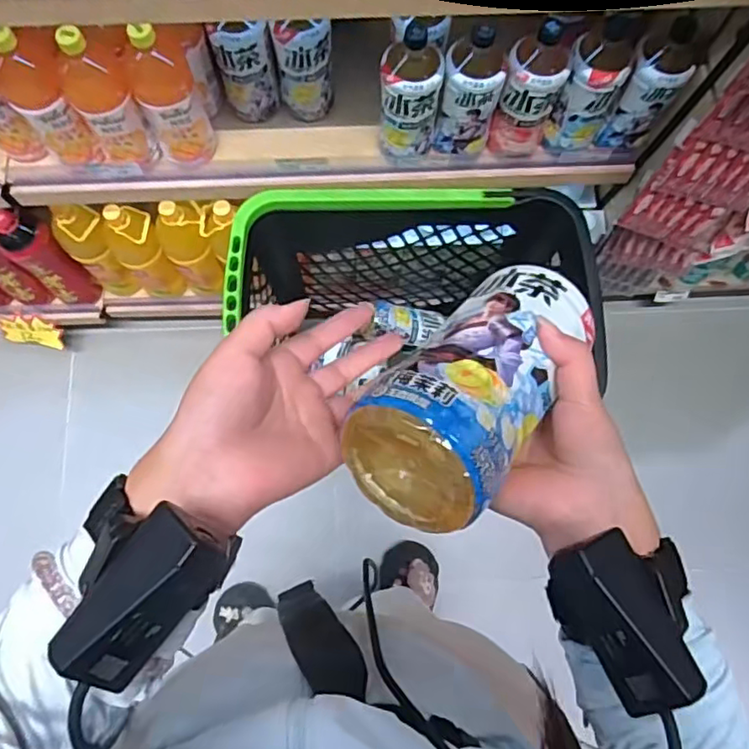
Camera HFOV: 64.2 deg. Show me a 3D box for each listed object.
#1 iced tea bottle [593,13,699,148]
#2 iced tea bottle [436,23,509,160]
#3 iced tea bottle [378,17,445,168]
[{"bbox_3d":[0.388,-0.402,0.855,0.077,0.185,0.062,33,77,7],"label":"iced tea bottle"},{"bbox_3d":[0.135,-0.389,0.843,0.077,0.196,0.067,14,76,3],"label":"iced tea bottle"},{"bbox_3d":[0.051,-0.388,0.840,0.083,0.204,0.074,-5,76,-2],"label":"iced tea bottle"}]

